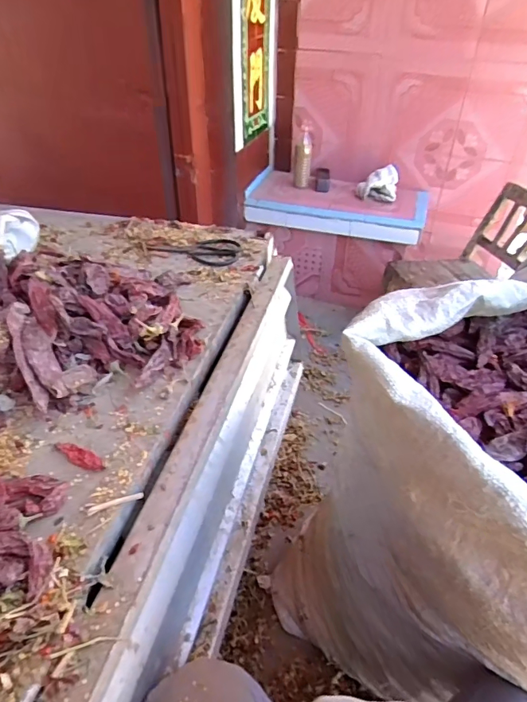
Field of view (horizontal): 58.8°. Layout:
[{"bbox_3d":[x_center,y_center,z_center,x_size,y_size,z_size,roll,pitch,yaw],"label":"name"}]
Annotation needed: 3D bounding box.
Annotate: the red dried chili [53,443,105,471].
[{"bbox_3d":[-0.208,0.117,0.525,0.071,0.012,0.019,20,42,21],"label":"red dried chili"}]

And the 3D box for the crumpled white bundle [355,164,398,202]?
[{"bbox_3d":[0.381,-0.554,1.550,0.122,0.097,0.086,1,39,-1],"label":"crumpled white bundle"}]

